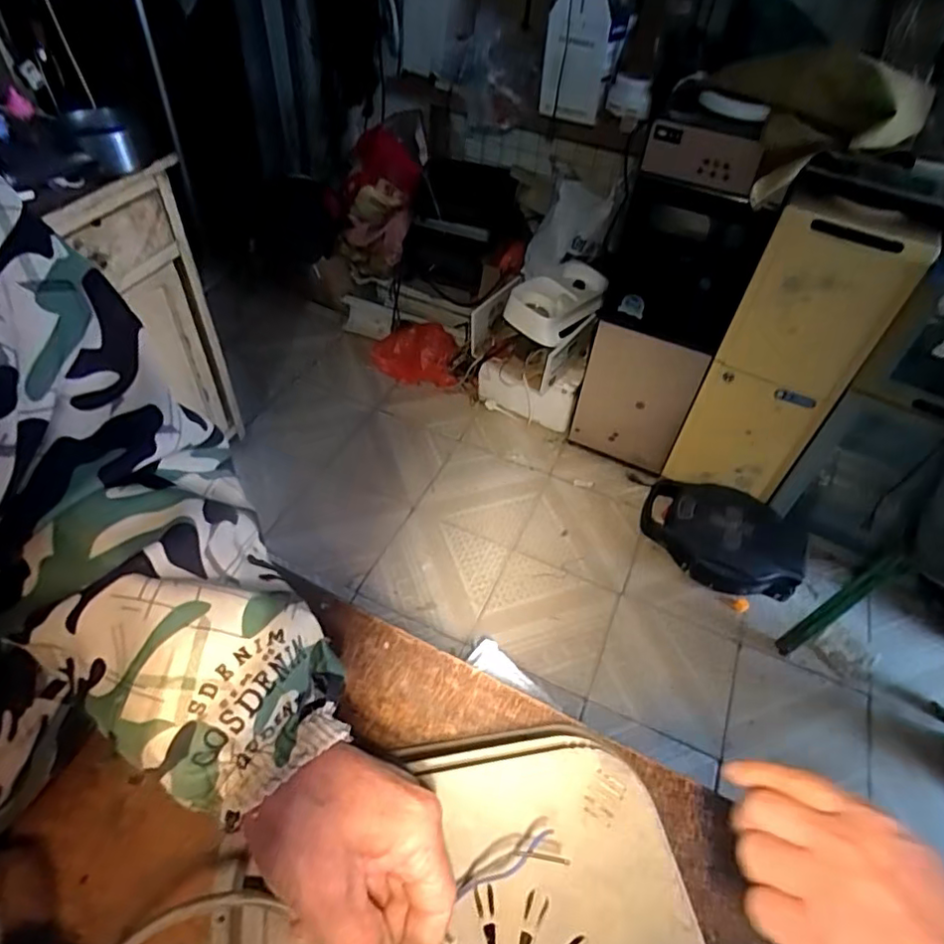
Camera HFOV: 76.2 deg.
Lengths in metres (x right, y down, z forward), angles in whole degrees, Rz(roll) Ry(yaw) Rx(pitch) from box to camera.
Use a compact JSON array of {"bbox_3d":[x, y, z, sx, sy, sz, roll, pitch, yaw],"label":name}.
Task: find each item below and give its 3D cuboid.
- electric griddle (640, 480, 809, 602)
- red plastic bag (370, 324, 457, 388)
[{"bbox_3d":[0.612,0.160,1.489,0.384,0.157,0.232,24,49,17],"label":"electric griddle"},{"bbox_3d":[-0.172,-0.355,1.781,0.284,0.194,0.093,32,52,23],"label":"red plastic bag"}]

